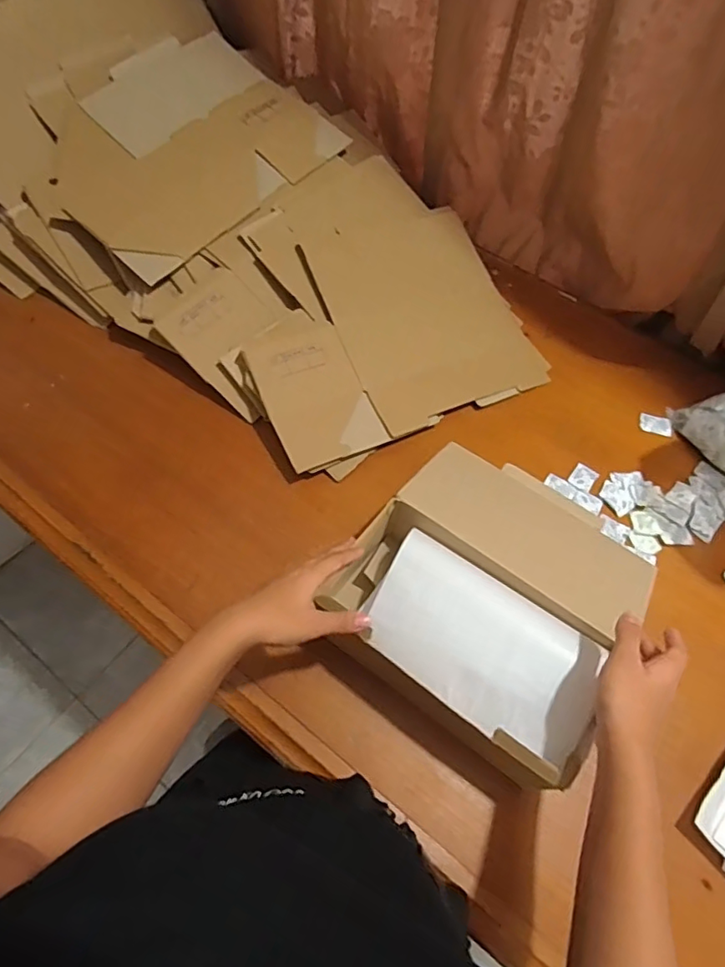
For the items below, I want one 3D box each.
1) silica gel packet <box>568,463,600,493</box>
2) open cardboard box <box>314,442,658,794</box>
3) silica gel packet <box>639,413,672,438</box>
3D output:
[{"bbox_3d":[0.284,-0.007,0.692,0.029,0.004,0.038,36,66,15],"label":"silica gel packet"},{"bbox_3d":[0.136,0.104,0.570,0.266,0.104,0.282,33,65,14],"label":"open cardboard box"},{"bbox_3d":[0.404,-0.082,0.738,0.042,0.004,0.032,15,62,5],"label":"silica gel packet"}]

